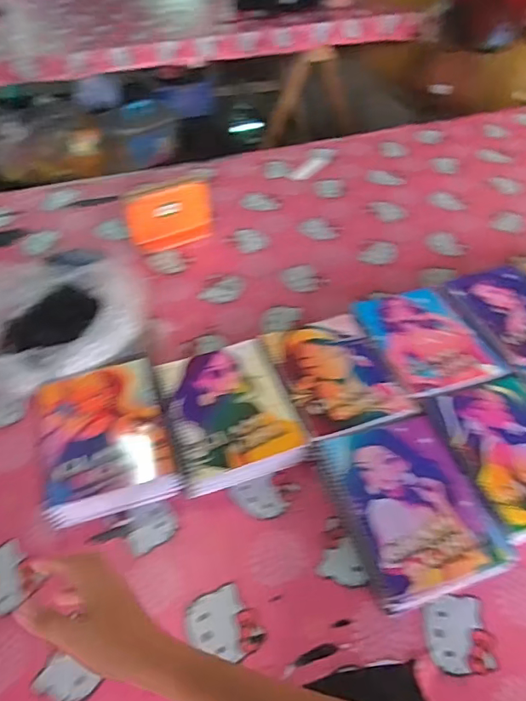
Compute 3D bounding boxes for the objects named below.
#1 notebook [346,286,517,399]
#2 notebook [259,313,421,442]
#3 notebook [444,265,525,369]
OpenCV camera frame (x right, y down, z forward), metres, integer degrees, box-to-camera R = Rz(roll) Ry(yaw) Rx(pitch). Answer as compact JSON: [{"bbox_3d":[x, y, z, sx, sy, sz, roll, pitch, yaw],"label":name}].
[{"bbox_3d":[0.248,-0.024,0.777,0.163,0.008,0.211,-13,49,-13],"label":"notebook"},{"bbox_3d":[0.103,0.031,0.730,0.154,0.017,0.190,-15,49,-14],"label":"notebook"},{"bbox_3d":[0.409,-0.063,0.820,0.166,0.009,0.199,-15,49,-14],"label":"notebook"}]

